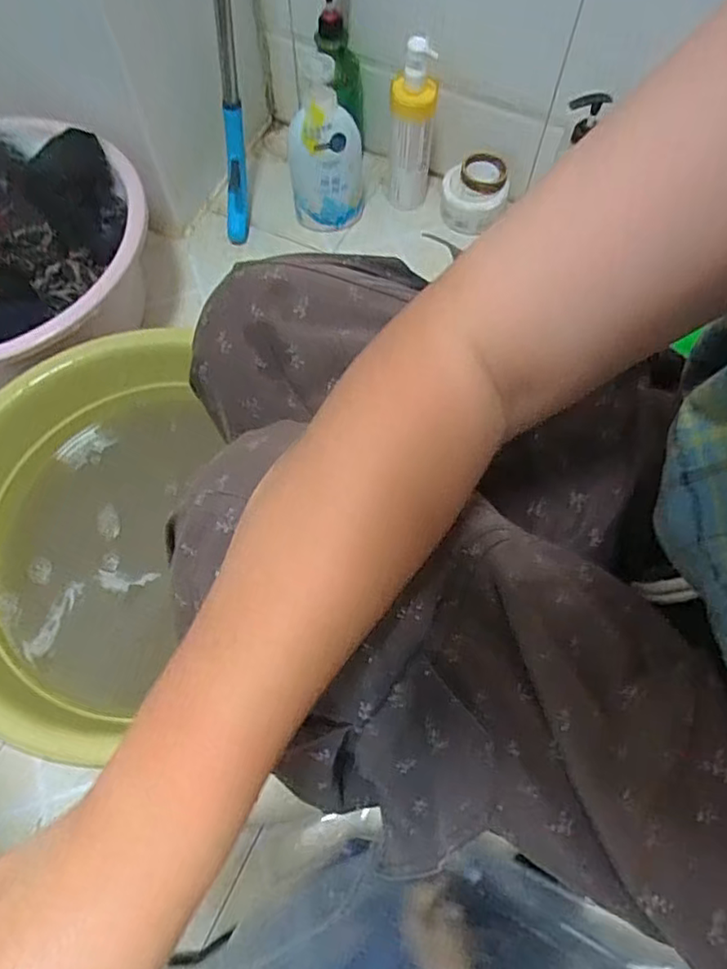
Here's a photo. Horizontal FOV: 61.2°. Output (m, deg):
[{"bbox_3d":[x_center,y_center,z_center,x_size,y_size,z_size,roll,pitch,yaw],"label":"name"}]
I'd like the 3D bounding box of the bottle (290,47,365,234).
[{"bbox_3d":[-0.056,-0.495,0.919,0.114,0.255,0.074,-4,67,-3],"label":"bottle"}]

